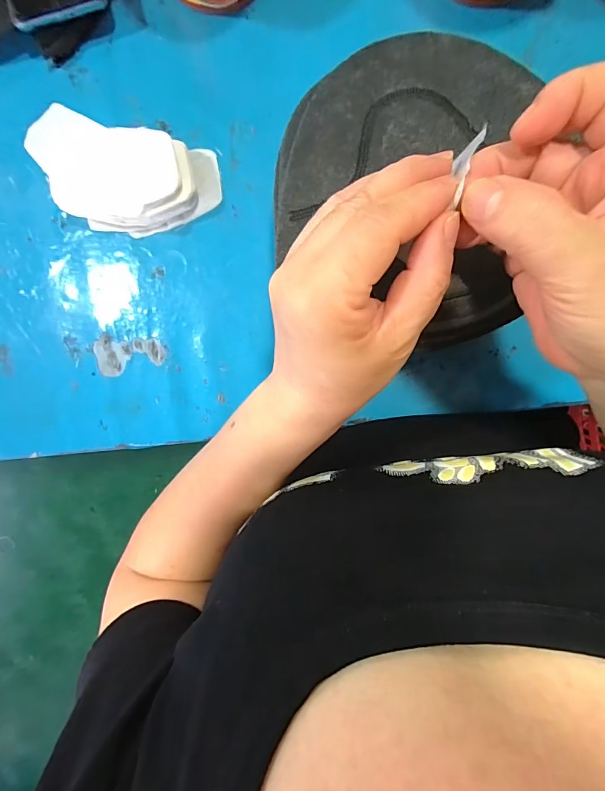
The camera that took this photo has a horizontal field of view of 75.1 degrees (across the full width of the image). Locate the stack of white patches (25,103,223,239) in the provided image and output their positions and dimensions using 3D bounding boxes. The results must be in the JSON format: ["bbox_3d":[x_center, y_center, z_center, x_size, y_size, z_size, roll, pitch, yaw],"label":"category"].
[{"bbox_3d":[-0.133,-0.165,0.302,0.123,0.042,0.070,11,100,3],"label":"stack of white patches"}]

